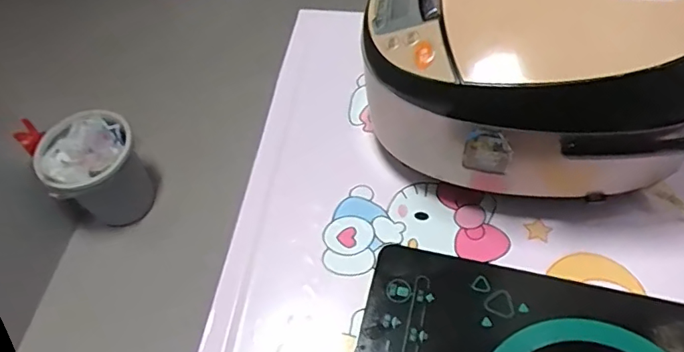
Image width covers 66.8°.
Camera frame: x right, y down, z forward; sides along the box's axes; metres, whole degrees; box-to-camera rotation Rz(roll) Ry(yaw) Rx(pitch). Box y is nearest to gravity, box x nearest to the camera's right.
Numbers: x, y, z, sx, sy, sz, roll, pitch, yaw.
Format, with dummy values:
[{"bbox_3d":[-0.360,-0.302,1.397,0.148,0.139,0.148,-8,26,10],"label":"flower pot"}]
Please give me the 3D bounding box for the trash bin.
[{"bbox_3d":[-0.652,-0.012,1.415,0.228,0.287,0.214,-2,56,3],"label":"trash bin"}]

